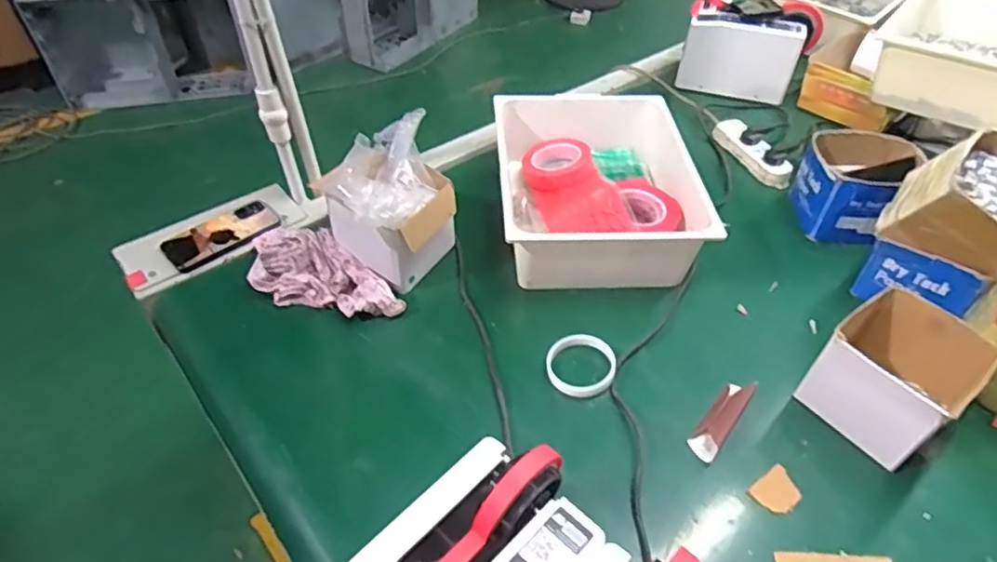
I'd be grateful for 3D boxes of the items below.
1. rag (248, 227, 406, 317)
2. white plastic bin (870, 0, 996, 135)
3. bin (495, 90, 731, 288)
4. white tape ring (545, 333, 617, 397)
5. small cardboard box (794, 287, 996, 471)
[{"bbox_3d":[-0.254,-0.003,0.853,0.127,0.039,0.233,-34,56,-29],"label":"rag"},{"bbox_3d":[0.813,-0.390,1.055,0.302,0.111,0.343,31,53,25],"label":"white plastic bin"},{"bbox_3d":[0.143,-0.147,0.951,0.281,0.110,0.357,2,46,0],"label":"bin"},{"bbox_3d":[0.102,0.104,0.769,0.085,0.027,0.078,1,46,-1],"label":"white tape ring"},{"bbox_3d":[0.446,0.109,0.712,0.148,0.114,0.137,-31,54,-27],"label":"small cardboard box"}]

